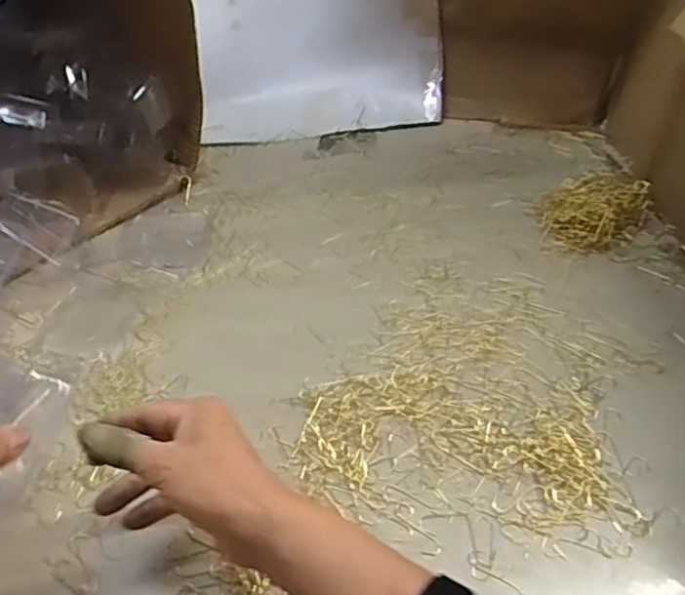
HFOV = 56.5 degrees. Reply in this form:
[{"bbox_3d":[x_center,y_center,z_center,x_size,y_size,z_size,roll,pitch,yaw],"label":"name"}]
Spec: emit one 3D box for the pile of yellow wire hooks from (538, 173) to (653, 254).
[{"bbox_3d":[0.275,-0.103,0.700,0.112,0.047,0.133,21,46,20],"label":"pile of yellow wire hooks"}]

